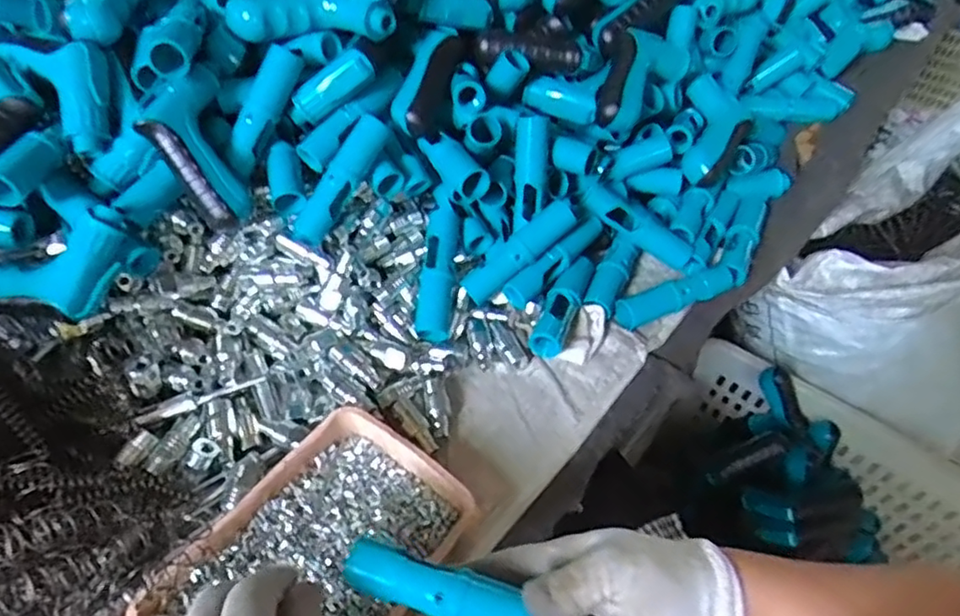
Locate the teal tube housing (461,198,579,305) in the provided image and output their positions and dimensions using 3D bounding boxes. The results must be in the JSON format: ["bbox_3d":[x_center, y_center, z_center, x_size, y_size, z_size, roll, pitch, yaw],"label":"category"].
[{"bbox_3d":[0.035,-0.054,0.568,0.121,0.025,0.030,-40,58,9],"label":"teal tube housing"}]

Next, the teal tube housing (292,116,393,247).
[{"bbox_3d":[-0.123,-0.112,0.545,0.026,0.025,0.125,32,87,19],"label":"teal tube housing"}]

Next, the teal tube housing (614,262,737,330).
[{"bbox_3d":[0.192,-0.012,0.597,0.132,0.033,0.024,-19,54,-19],"label":"teal tube housing"}]

